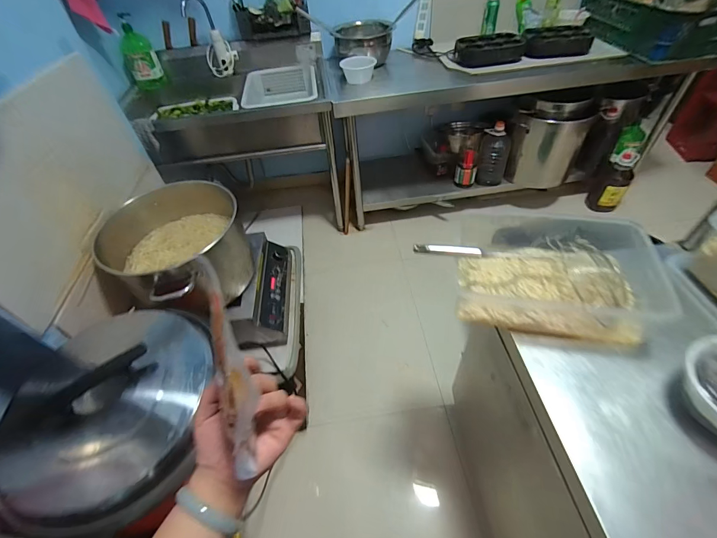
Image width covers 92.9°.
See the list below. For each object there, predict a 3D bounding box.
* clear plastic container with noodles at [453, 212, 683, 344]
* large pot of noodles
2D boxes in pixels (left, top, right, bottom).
[{"bbox_3d":[0.390,0.009,0.699,0.348,0.104,0.236,5,49,10],"label":"clear plastic container with noodles"},{"bbox_3d":[-0.558,-0.077,1.097,0.407,0.213,0.404,-3,49,3],"label":"large pot of noodles"}]

